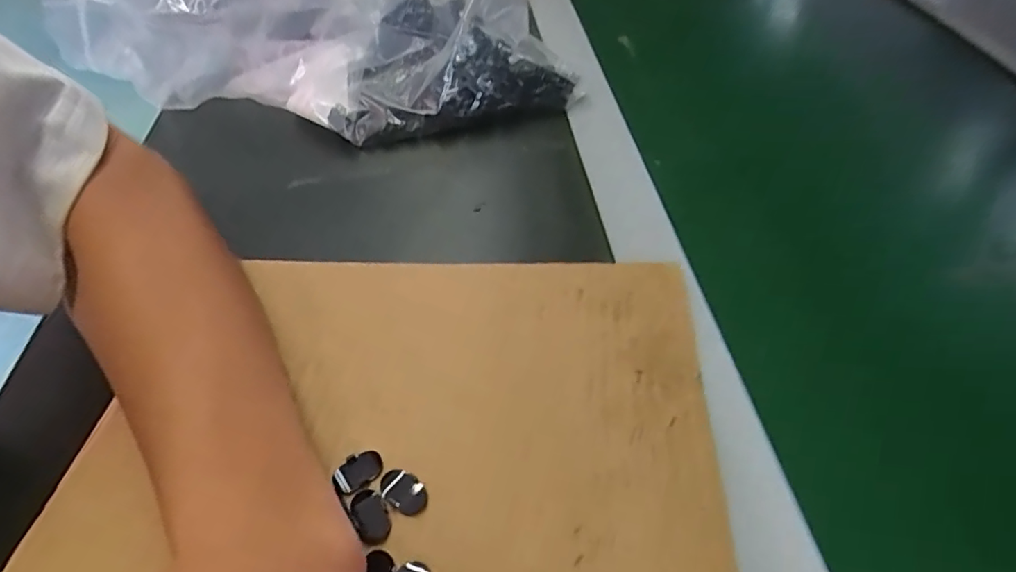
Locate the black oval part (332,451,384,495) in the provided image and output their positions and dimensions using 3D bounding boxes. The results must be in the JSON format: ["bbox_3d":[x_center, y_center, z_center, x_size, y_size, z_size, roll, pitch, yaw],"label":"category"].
[{"bbox_3d":[-0.061,0.076,0.225,0.020,0.005,0.014,-37,55,-26],"label":"black oval part"}]

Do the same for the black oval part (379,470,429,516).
[{"bbox_3d":[-0.041,0.084,0.221,0.021,0.004,0.014,27,55,25],"label":"black oval part"}]

